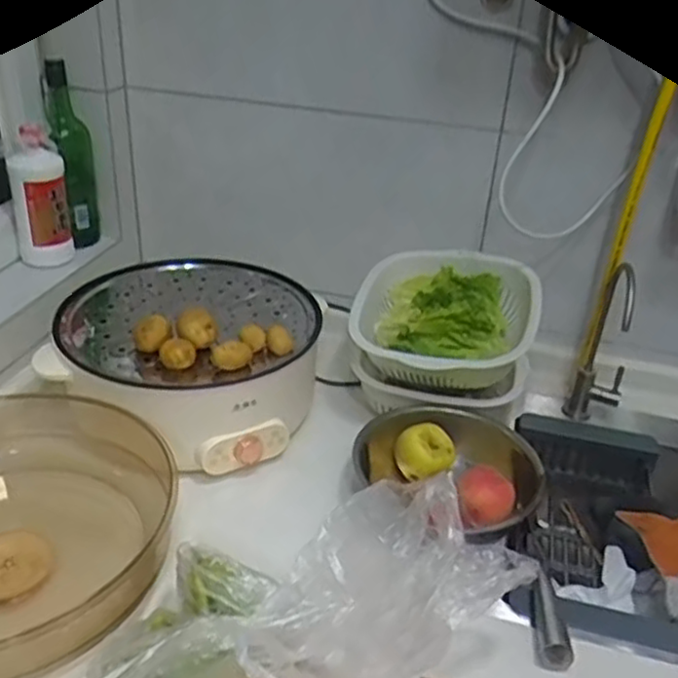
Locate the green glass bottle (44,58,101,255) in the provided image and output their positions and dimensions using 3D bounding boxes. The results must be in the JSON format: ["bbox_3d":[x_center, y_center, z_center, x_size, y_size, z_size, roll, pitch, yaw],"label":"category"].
[{"bbox_3d":[-0.405,-0.275,1.082,0.065,0.268,0.070,-6,32,-18],"label":"green glass bottle"}]

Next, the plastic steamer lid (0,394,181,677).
[{"bbox_3d":[-0.368,0.199,0.746,0.385,0.145,0.343,25,36,30],"label":"plastic steamer lid"}]

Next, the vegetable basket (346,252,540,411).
[{"bbox_3d":[0.141,-0.007,0.980,0.250,0.163,0.222,10,31,9],"label":"vegetable basket"}]

